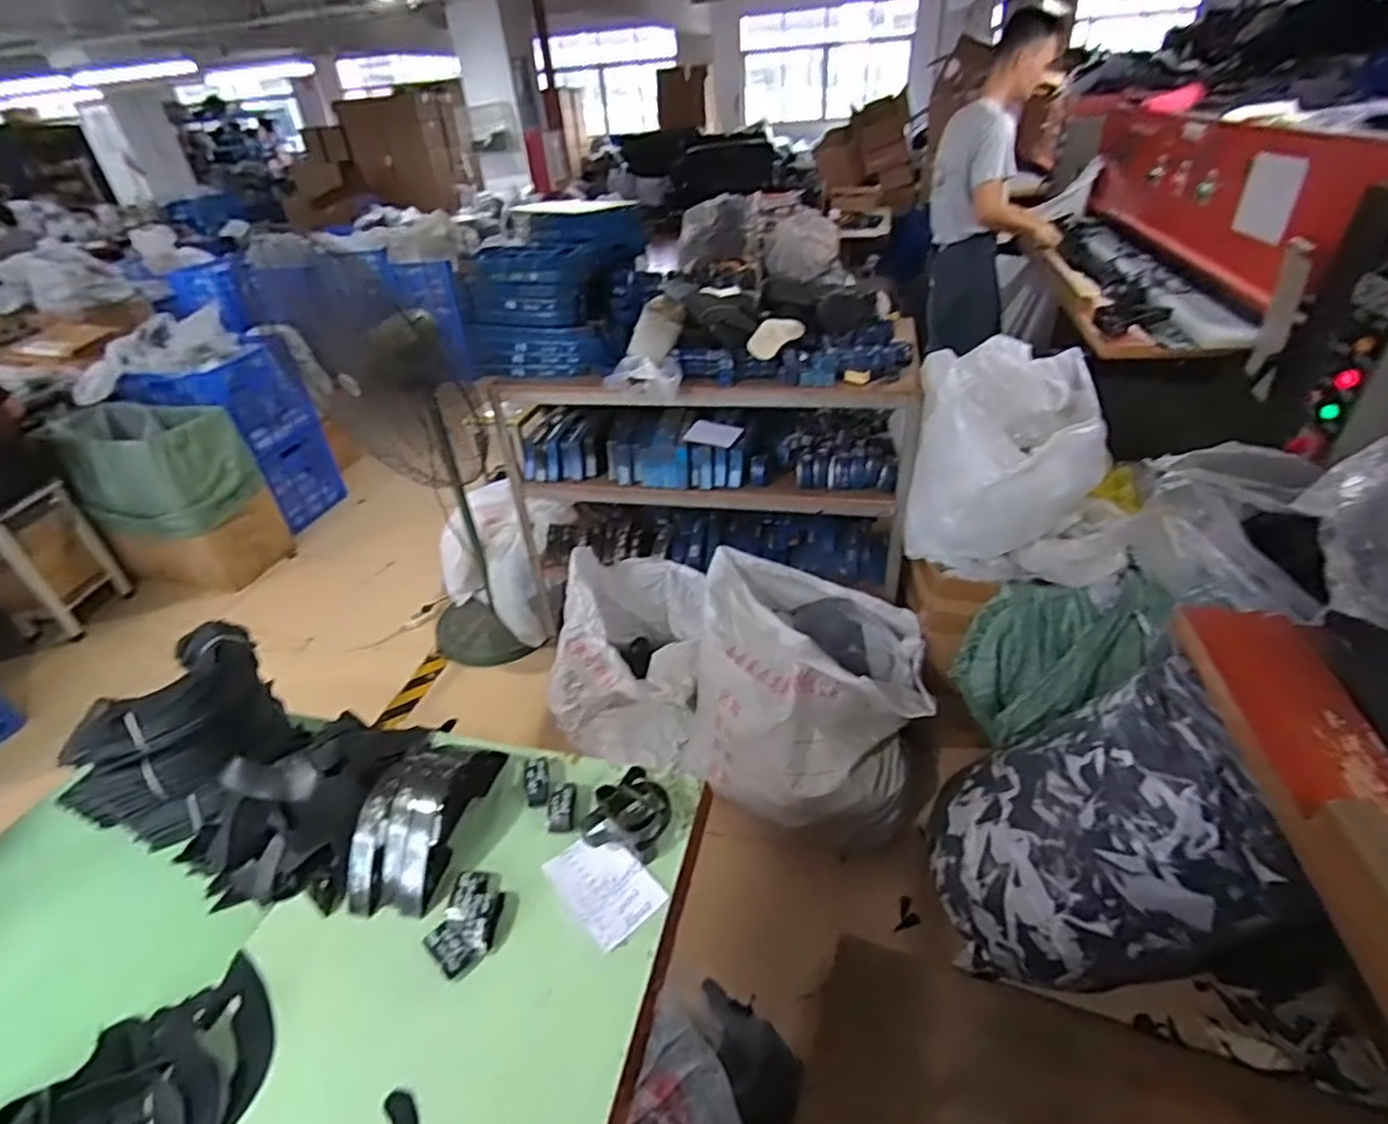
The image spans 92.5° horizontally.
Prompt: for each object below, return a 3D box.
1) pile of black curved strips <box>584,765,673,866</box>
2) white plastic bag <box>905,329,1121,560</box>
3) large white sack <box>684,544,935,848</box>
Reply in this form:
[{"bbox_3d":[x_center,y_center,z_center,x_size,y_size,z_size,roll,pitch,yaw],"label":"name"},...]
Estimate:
[{"bbox_3d":[-0.092,0.358,0.947,0.110,0.063,0.115,-3,36,2],"label":"pile of black curved strips"},{"bbox_3d":[0.715,-0.233,1.535,0.397,0.423,0.384,4,37,13],"label":"white plastic bag"},{"bbox_3d":[0.287,0.350,1.746,0.593,0.503,0.510,4,36,12],"label":"large white sack"}]

